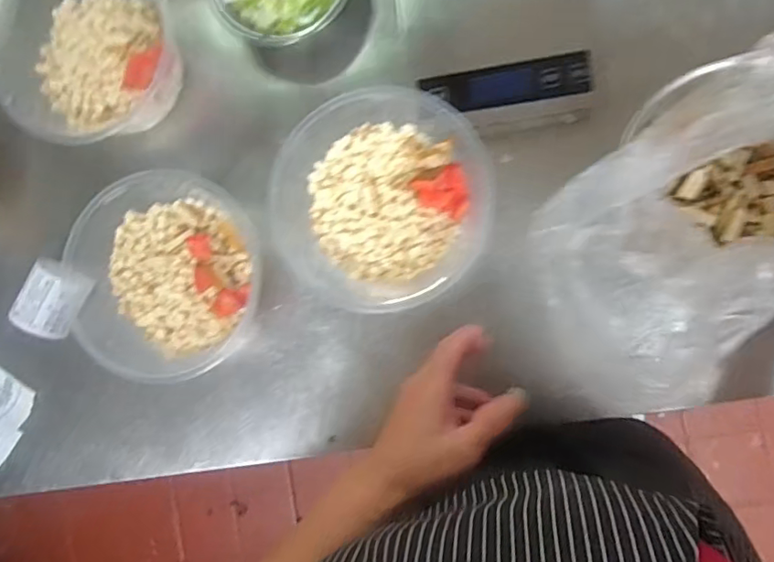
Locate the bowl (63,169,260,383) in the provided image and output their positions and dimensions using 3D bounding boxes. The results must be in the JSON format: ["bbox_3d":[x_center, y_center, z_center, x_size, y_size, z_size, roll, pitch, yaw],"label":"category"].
[{"bbox_3d":[-0.194,-0.004,0.487,0.177,0.076,0.170,0,87,9],"label":"bowl"}]

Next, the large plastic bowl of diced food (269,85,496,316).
[{"bbox_3d":[-0.001,-0.067,0.461,0.168,0.075,0.183,0,87,9],"label":"large plastic bowl of diced food"}]

